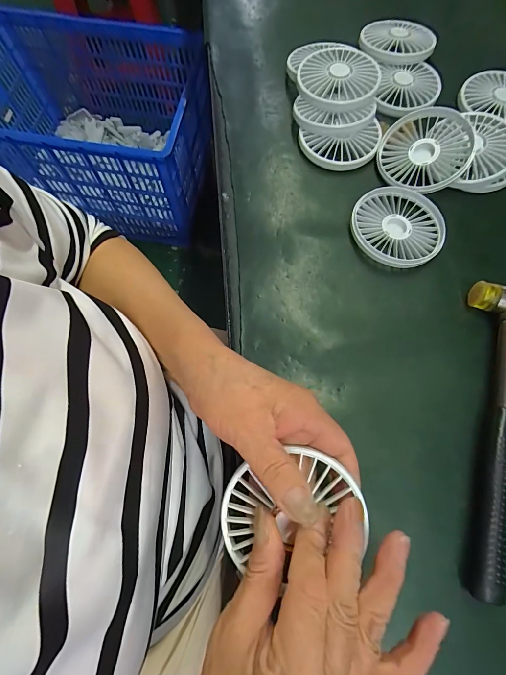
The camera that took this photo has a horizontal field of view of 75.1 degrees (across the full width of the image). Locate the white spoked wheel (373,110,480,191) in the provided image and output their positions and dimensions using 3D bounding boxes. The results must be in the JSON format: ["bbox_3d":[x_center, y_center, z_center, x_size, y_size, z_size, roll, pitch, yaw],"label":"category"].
[{"bbox_3d":[0.181,-0.196,0.348,0.090,0.021,0.090,-3,82,21],"label":"white spoked wheel"}]

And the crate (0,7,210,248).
[{"bbox_3d":[-0.481,-0.657,1.054,0.643,0.375,0.484,10,72,3],"label":"crate"}]

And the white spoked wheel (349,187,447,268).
[{"bbox_3d":[0.143,-0.110,0.324,0.086,0.013,0.088,-1,71,2],"label":"white spoked wheel"}]

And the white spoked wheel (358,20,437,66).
[{"bbox_3d":[0.172,-0.360,0.397,0.084,0.012,0.083,-1,71,2],"label":"white spoked wheel"}]

